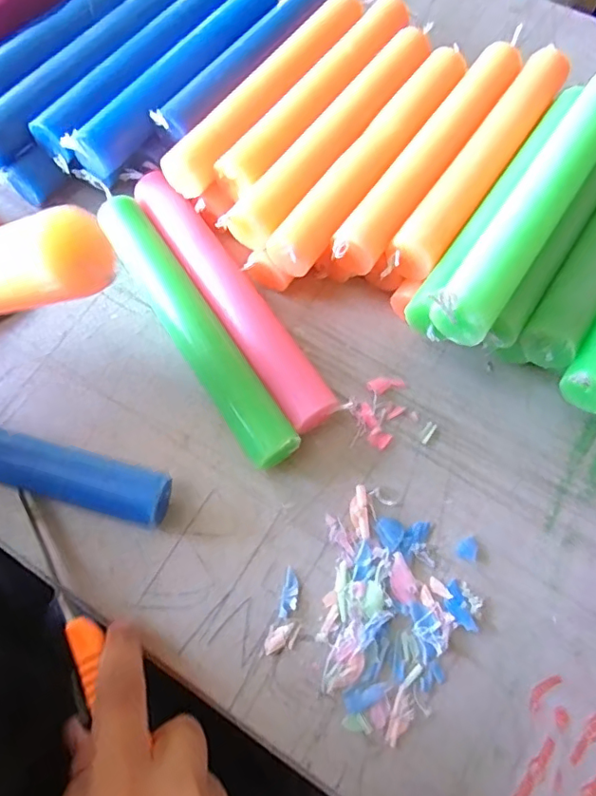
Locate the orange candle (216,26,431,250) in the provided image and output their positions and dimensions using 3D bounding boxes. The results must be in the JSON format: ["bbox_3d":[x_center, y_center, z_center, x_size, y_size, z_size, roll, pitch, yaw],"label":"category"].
[{"bbox_3d":[0.027,-0.170,0.343,0.028,0.022,0.202,34,69,13],"label":"orange candle"}]

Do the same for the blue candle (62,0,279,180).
[{"bbox_3d":[-0.076,-0.216,0.360,0.032,0.027,0.187,33,69,13],"label":"blue candle"}]

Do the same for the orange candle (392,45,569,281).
[{"bbox_3d":[0.120,-0.149,0.339,0.027,0.031,0.202,32,72,12],"label":"orange candle"}]

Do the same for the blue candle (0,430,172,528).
[{"bbox_3d":[-0.164,0.029,0.285,0.196,0.019,0.026,15,69,6],"label":"blue candle"}]

